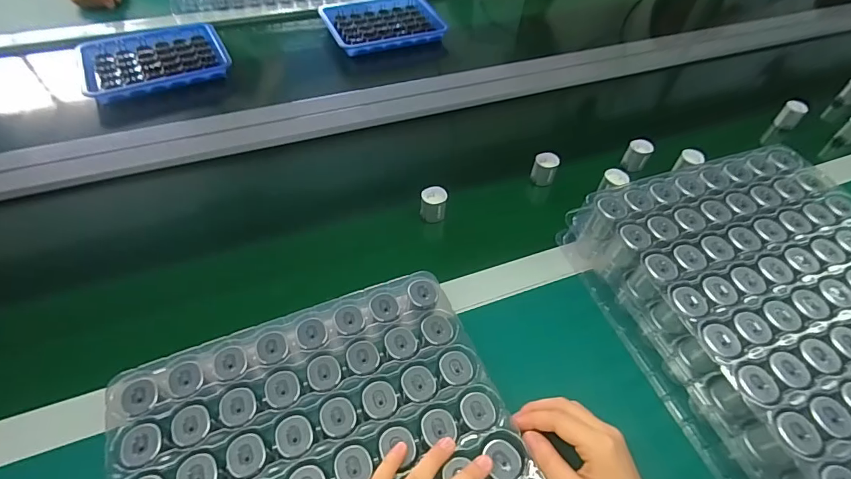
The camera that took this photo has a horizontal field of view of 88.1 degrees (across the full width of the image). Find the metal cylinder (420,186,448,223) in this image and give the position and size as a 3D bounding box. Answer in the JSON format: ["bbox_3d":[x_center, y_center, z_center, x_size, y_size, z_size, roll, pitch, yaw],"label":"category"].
[{"bbox_3d":[0.010,-0.044,0.544,0.031,0.029,0.033,2,51,-2],"label":"metal cylinder"}]

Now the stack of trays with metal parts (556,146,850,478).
[{"bbox_3d":[0.356,0.062,0.443,0.302,0.074,0.327,-14,53,-15],"label":"stack of trays with metal parts"}]

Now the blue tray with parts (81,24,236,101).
[{"bbox_3d":[-0.451,-0.300,0.739,0.216,0.040,0.165,-22,56,-20],"label":"blue tray with parts"}]

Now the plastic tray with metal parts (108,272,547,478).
[{"bbox_3d":[-0.061,0.203,0.330,0.293,0.044,0.328,-18,54,-17],"label":"plastic tray with metal parts"}]

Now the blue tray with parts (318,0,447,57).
[{"bbox_3d":[-0.084,-0.433,0.874,0.223,0.019,0.184,-17,54,-17],"label":"blue tray with parts"}]

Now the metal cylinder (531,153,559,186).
[{"bbox_3d":[0.161,-0.095,0.597,0.031,0.035,0.028,20,53,12],"label":"metal cylinder"}]

